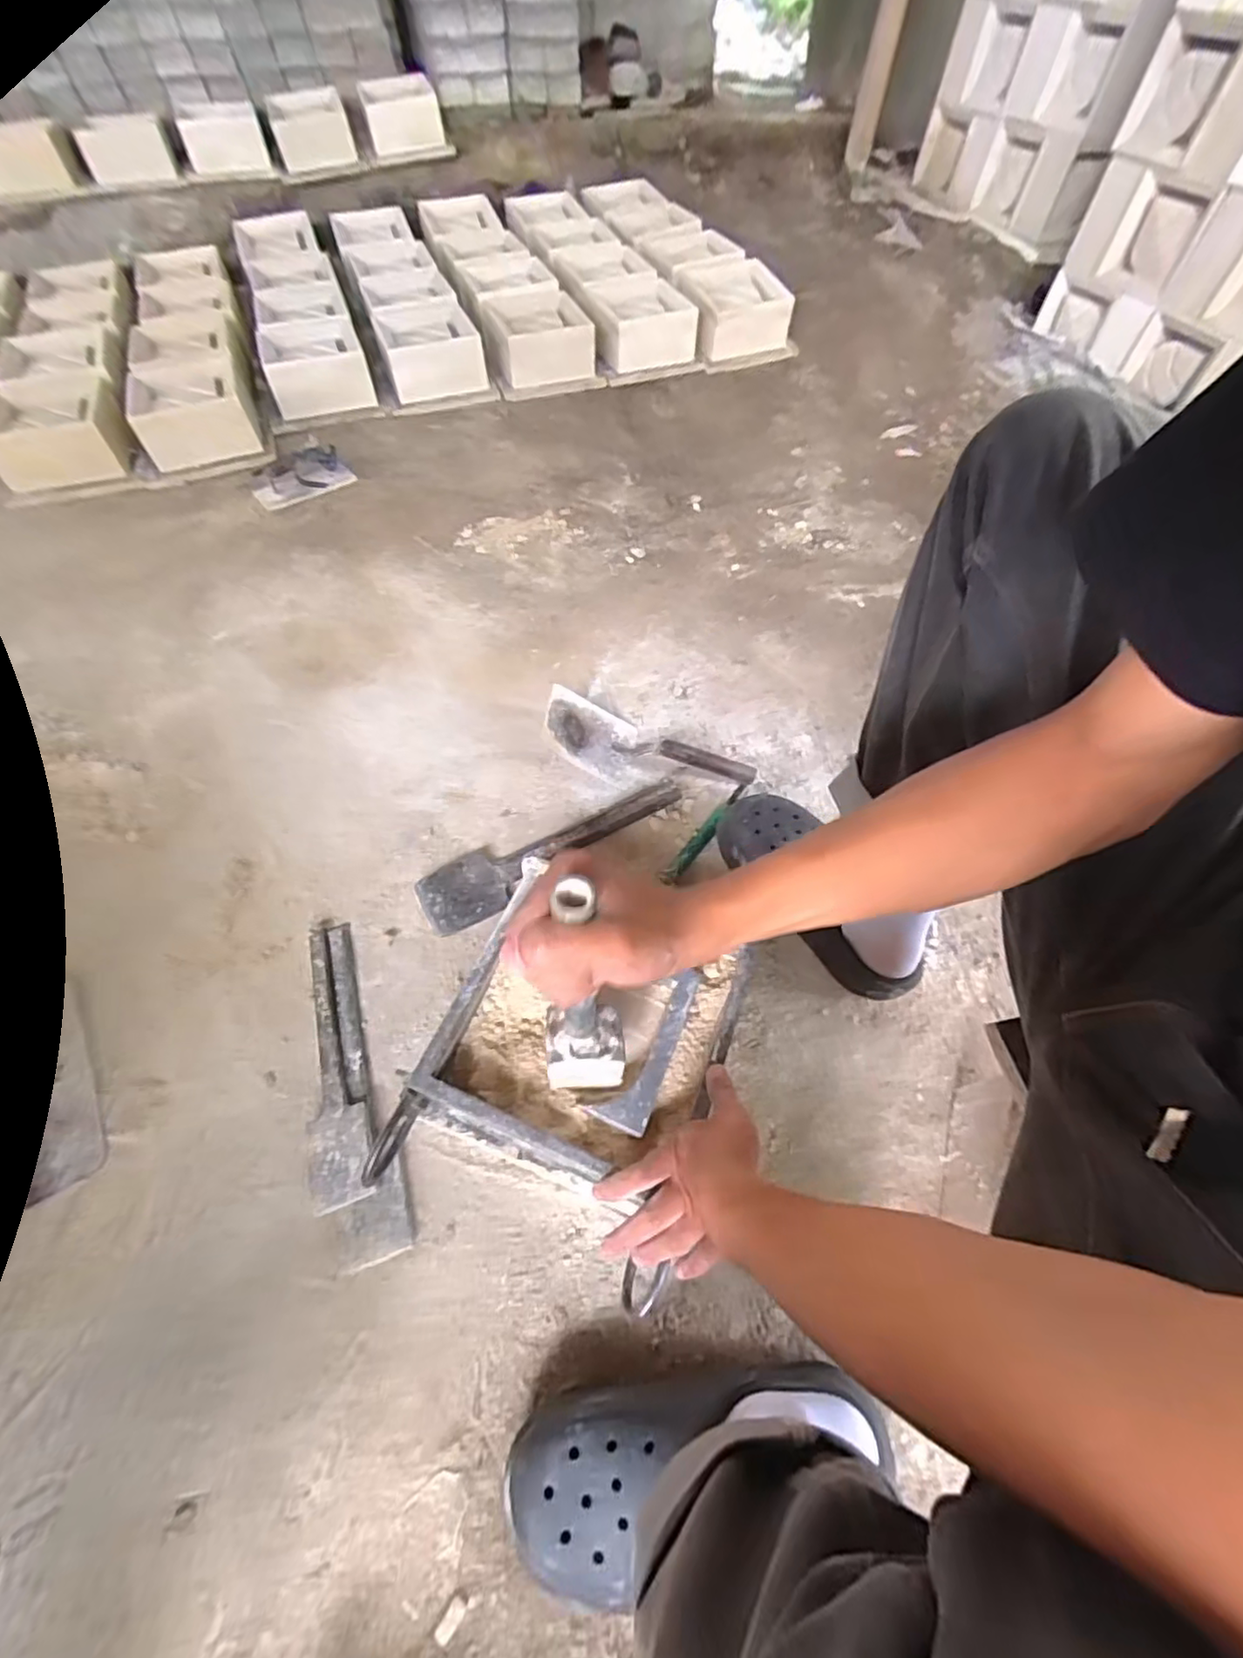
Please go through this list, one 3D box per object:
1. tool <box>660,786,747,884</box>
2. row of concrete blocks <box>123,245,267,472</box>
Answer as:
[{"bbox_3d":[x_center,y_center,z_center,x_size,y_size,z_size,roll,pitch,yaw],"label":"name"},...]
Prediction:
[{"bbox_3d":[0.107,0.001,0.778,0.020,0.023,0.177,32,60,19],"label":"tool"},{"bbox_3d":[-0.913,-1.029,1.326,0.208,0.094,0.718,-16,61,-13],"label":"row of concrete blocks"}]

